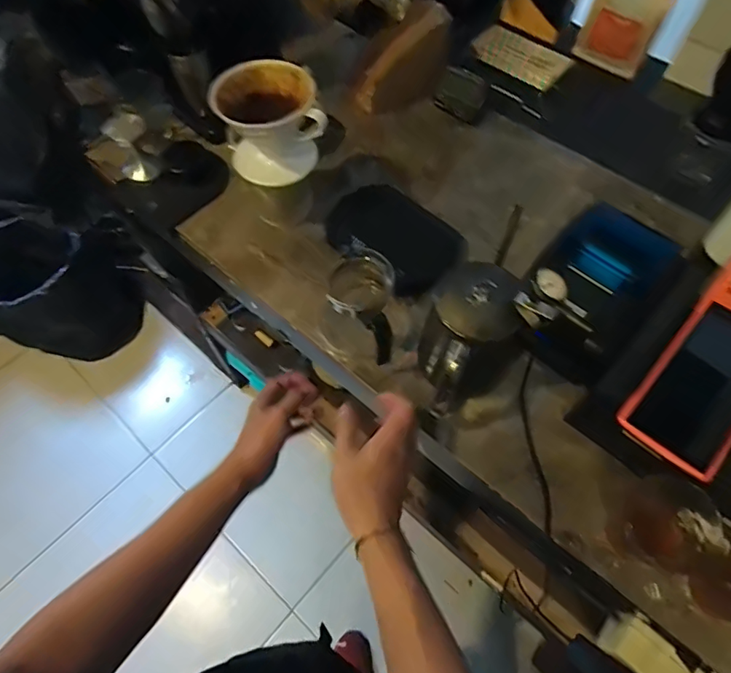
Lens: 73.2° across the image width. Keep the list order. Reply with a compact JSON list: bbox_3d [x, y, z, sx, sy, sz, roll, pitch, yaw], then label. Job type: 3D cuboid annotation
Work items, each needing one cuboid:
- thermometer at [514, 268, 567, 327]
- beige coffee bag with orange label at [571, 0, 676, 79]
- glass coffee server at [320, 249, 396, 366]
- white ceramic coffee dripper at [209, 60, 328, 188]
[{"bbox_3d":[0.161,-0.034,0.451,0.036,0.048,0.029,31,66,16],"label":"thermometer"},{"bbox_3d":[0.419,-0.526,0.780,0.118,0.160,0.078,26,65,14],"label":"beige coffee bag with orange label"},{"bbox_3d":[-0.012,-0.023,0.566,0.087,0.094,0.113,-1,62,0],"label":"glass coffee server"},{"bbox_3d":[-0.112,-0.248,0.589,0.116,0.103,0.093,-12,62,-6],"label":"white ceramic coffee dripper"}]

